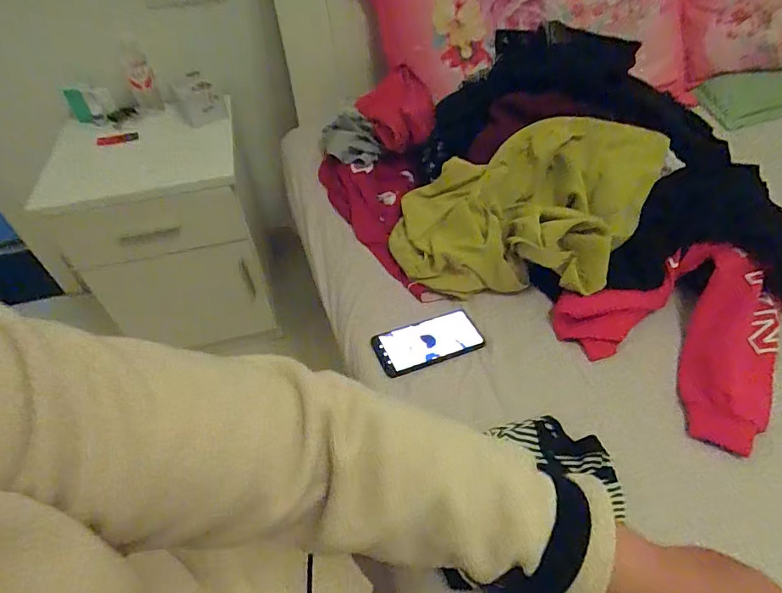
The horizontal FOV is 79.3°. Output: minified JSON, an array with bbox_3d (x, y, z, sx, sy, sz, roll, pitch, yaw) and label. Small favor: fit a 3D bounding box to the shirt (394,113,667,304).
[{"bbox_3d":[0.220,-0.144,0.786,0.429,0.174,0.260,5,49,8],"label":"shirt"}]

